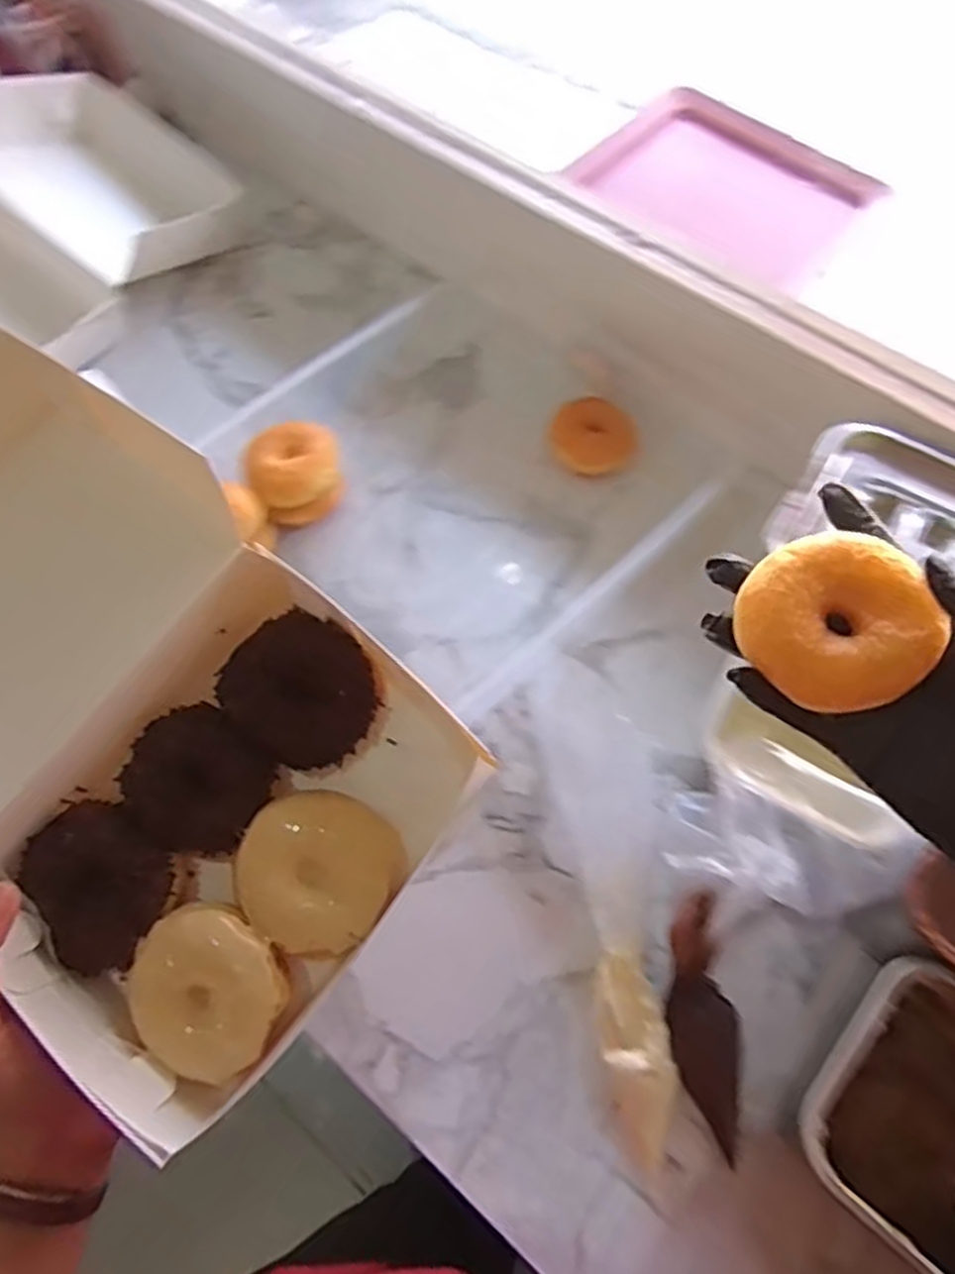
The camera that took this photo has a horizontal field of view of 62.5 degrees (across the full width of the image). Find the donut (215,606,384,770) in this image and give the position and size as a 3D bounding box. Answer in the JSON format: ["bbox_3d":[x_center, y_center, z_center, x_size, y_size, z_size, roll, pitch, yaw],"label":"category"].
[{"bbox_3d":[-0.081,0.025,0.367,0.065,0.022,0.063,32,72,15],"label":"donut"}]

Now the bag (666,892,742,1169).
[{"bbox_3d":[0.128,0.215,0.443,0.040,0.020,0.140,-7,88,0],"label":"bag"}]

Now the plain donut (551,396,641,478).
[{"bbox_3d":[0.091,-0.156,0.619,0.056,0.022,0.069,-42,71,-14],"label":"plain donut"}]

